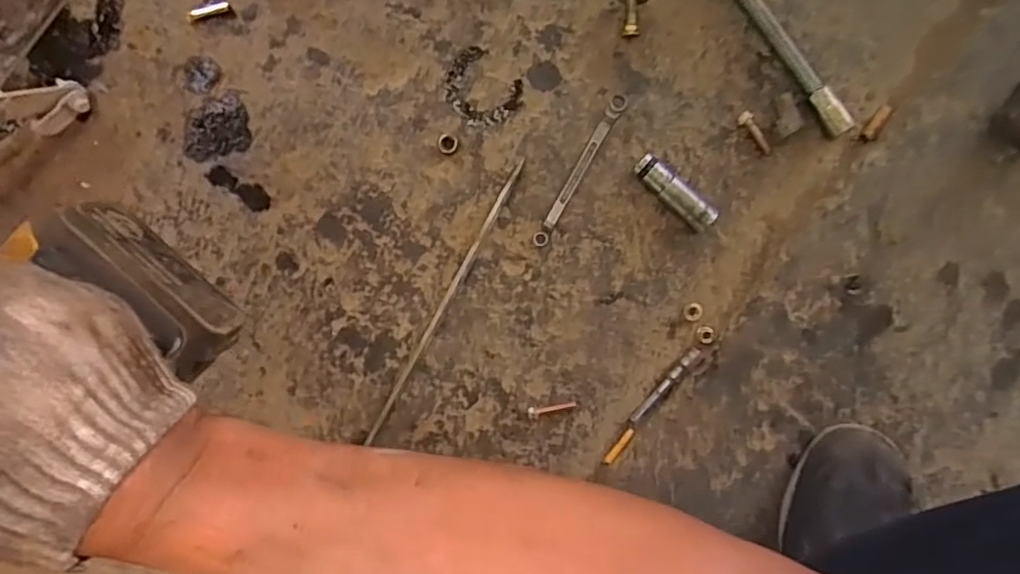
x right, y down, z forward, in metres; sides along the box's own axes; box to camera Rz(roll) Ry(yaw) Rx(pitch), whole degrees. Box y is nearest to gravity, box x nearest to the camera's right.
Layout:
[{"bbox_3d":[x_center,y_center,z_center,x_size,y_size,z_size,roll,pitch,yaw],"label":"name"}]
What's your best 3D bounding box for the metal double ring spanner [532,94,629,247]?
[{"bbox_3d":[0.059,-0.097,0.530,0.013,0.012,0.141,29,94,-1],"label":"metal double ring spanner"}]

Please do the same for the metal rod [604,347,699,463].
[{"bbox_3d":[0.119,0.101,0.538,0.010,0.011,0.125,37,94,-2],"label":"metal rod"}]

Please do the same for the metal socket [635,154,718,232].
[{"bbox_3d":[0.135,-0.077,0.523,0.075,0.027,0.023,40,94,-2],"label":"metal socket"}]

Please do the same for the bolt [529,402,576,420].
[{"bbox_3d":[0.037,0.106,0.545,0.041,0.011,0.009,-8,94,2],"label":"bolt"}]

